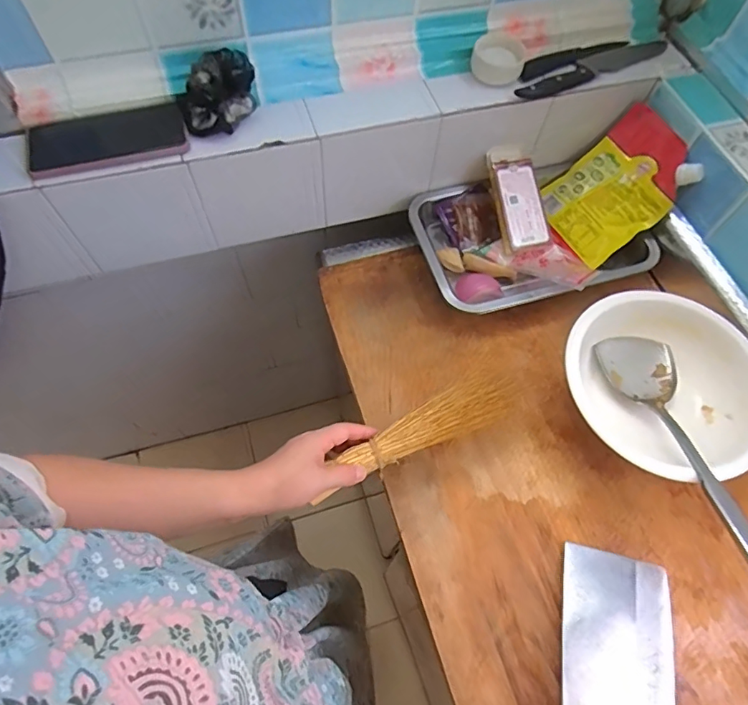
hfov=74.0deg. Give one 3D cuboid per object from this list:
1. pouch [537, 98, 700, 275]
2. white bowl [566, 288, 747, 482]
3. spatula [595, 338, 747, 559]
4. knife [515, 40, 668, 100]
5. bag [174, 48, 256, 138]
[{"bbox_3d":[0.311,-0.214,0.643,0.175,0.035,0.133,-40,66,18],"label":"pouch"},{"bbox_3d":[0.326,0.037,0.570,0.196,0.080,0.212,1,63,-2],"label":"white bowl"},{"bbox_3d":[0.326,0.093,0.509,0.082,0.030,0.305,-2,40,-4],"label":"spatula"},{"bbox_3d":[0.275,-0.356,0.614,0.234,0.013,0.041,-26,67,-15],"label":"knife"},{"bbox_3d":[-0.167,-0.276,0.531,0.085,0.050,0.069,-15,65,-10],"label":"bag"}]

